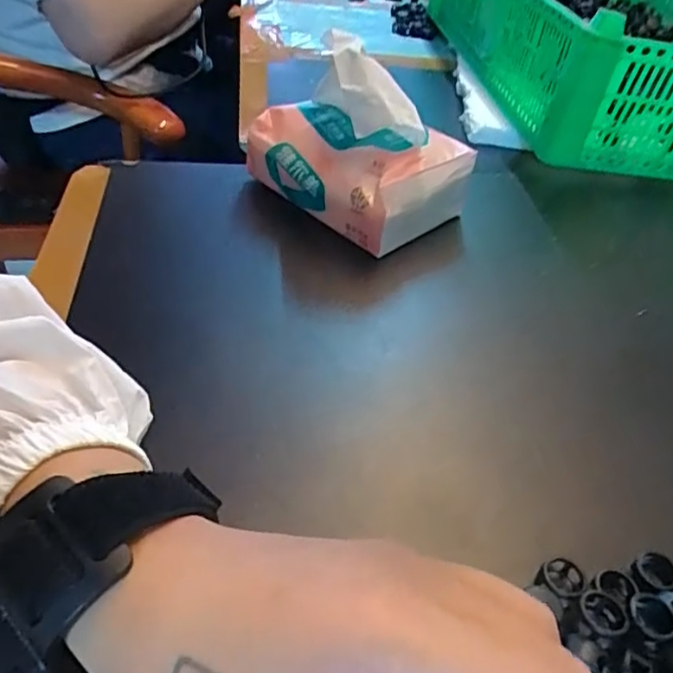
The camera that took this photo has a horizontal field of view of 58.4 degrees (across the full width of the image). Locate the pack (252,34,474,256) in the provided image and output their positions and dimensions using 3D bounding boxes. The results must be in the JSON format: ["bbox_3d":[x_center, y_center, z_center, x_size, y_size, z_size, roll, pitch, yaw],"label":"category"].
[{"bbox_3d":[0.013,-0.134,0.412,0.139,0.108,0.085,32,47,25],"label":"pack"}]

